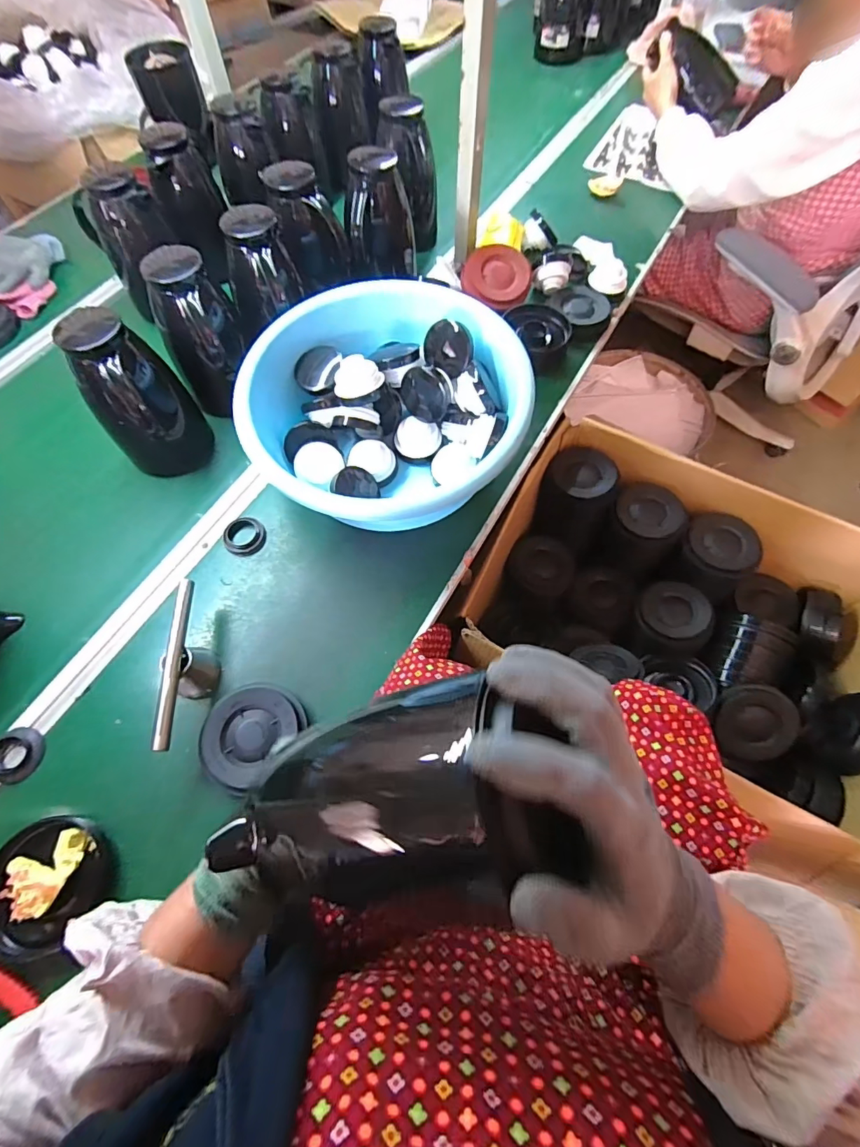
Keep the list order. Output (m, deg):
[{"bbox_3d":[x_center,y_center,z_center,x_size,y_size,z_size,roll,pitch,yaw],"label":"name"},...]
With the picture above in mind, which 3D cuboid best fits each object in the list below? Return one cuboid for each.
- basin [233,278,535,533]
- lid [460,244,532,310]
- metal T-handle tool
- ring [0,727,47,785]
[{"bbox_3d":[-0.063,-0.219,0.657,0.370,0.152,0.329,-14,65,-6],"label":"basin"},{"bbox_3d":[0.118,-0.515,0.805,0.112,0.019,0.107,0,91,-4],"label":"lid"},{"bbox_3d":[-0.283,0.108,0.548,0.041,0.064,0.192,-6,64,-2],"label":"metal T-handle tool"},{"bbox_3d":[-0.461,0.203,0.521,0.047,0.020,0.057,36,58,-26],"label":"ring"}]

